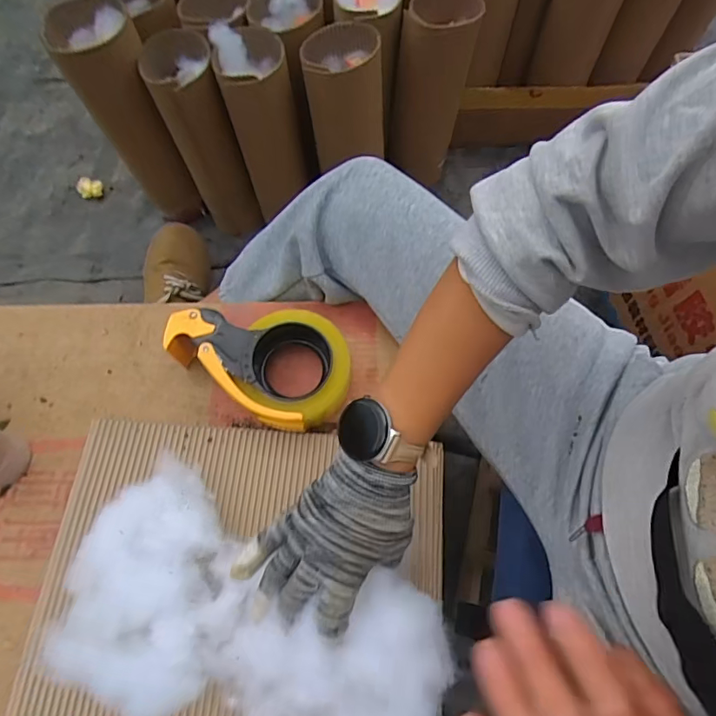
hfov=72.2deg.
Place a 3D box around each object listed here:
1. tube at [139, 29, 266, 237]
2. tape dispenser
[{"bbox_3d":[-0.217,-0.297,0.714,0.087,0.283,0.101,-26,68,-10],"label":"tube"},{"bbox_3d":[-0.092,-0.004,0.487,0.171,0.060,0.120,27,69,12],"label":"tape dispenser"}]

